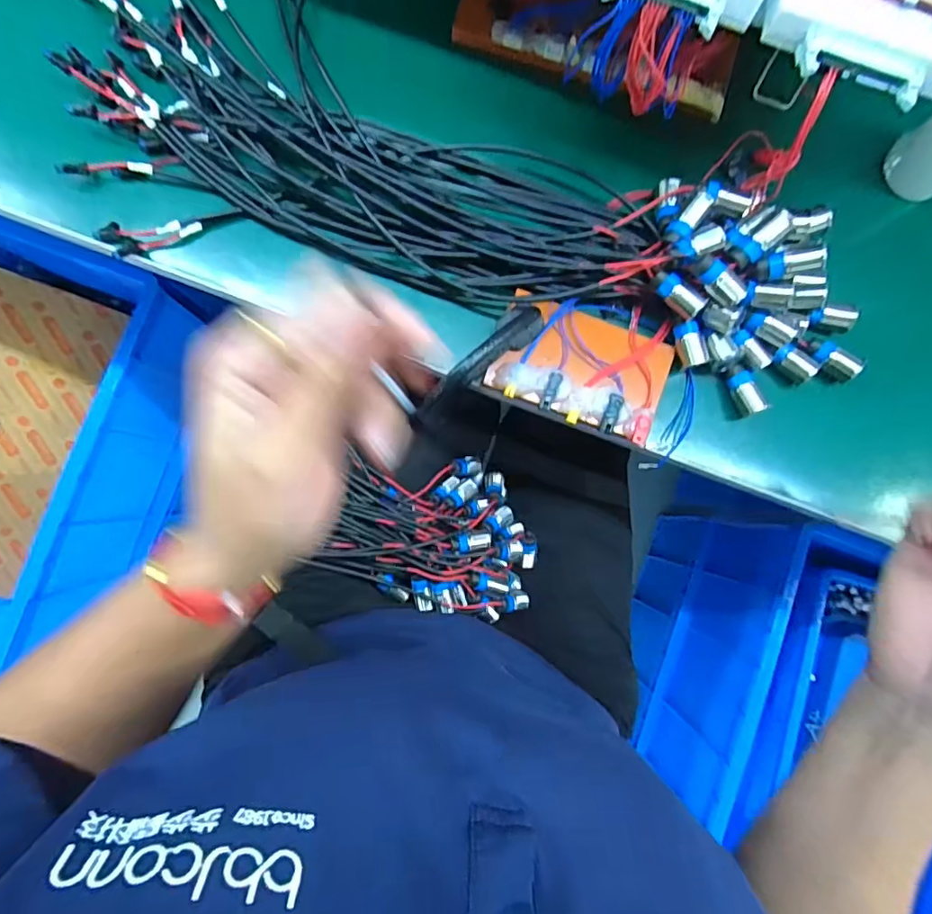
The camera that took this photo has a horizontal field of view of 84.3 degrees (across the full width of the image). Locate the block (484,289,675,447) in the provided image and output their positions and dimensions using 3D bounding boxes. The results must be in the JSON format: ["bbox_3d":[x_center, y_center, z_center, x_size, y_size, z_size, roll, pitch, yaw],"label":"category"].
[{"bbox_3d":[0.080,-0.065,0.349,0.112,0.017,0.082,21,86,-1],"label":"block"}]

